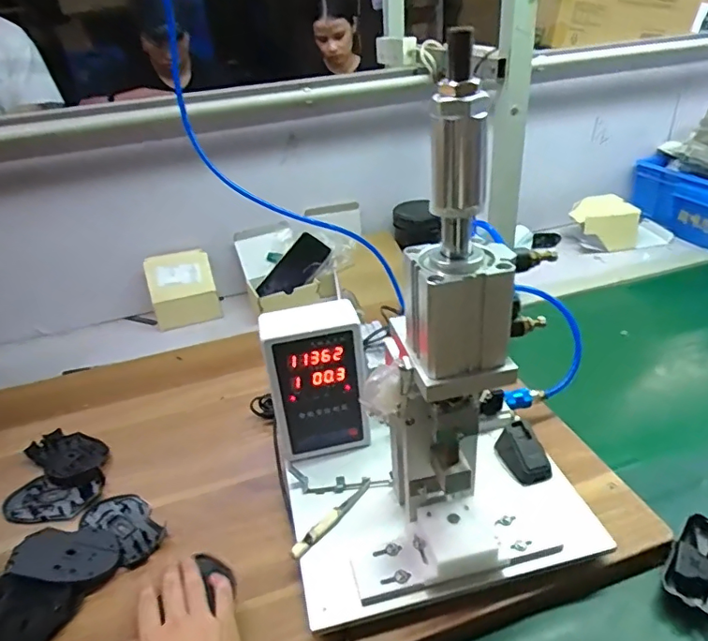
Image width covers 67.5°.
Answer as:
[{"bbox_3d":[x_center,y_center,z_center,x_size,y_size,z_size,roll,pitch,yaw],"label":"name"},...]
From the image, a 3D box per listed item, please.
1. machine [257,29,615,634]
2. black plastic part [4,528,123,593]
[{"bbox_3d":[0.065,0.028,0.494,0.310,0.441,0.257,-10,32,-8],"label":"machine"},{"bbox_3d":[-0.298,0.243,0.555,0.106,0.019,0.067,2,33,11],"label":"black plastic part"}]

